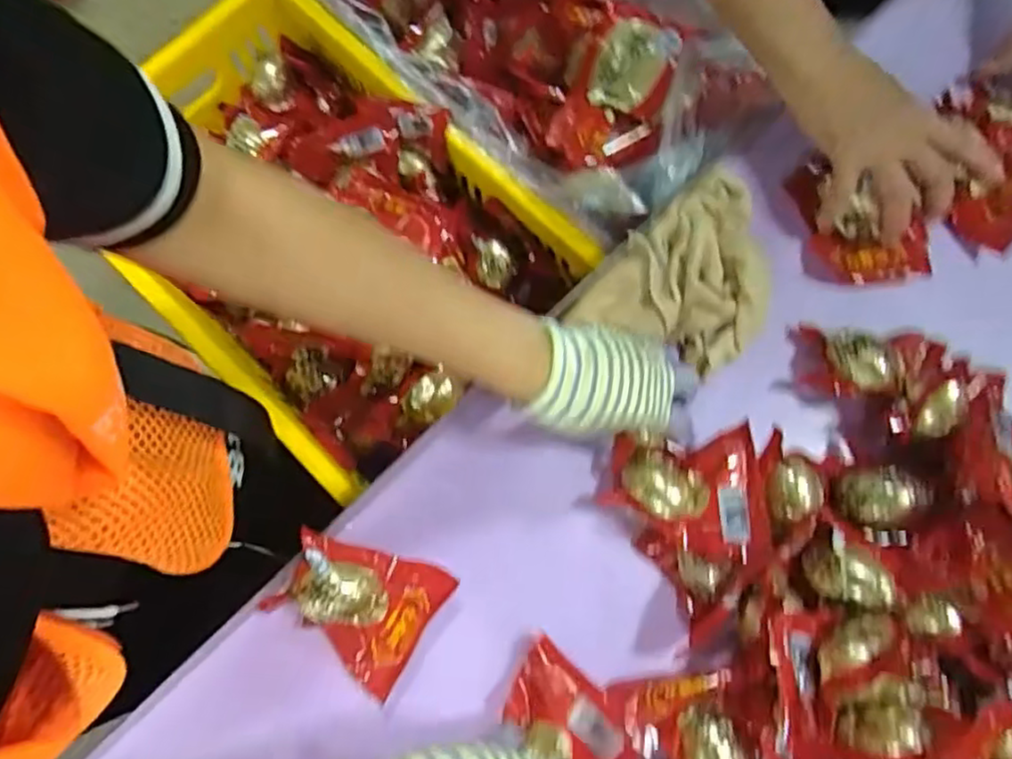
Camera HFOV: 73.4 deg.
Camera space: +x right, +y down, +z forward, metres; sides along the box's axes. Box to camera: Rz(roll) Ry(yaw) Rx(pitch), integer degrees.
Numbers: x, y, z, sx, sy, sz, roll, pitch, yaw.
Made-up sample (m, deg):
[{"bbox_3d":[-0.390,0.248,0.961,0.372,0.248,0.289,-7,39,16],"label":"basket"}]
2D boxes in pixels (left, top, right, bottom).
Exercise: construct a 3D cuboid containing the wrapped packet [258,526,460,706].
[{"bbox_3d":[-0.103,0.153,0.473,0.103,0.046,0.089,31,78,7],"label":"wrapped packet"}]

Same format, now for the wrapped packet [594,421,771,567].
[{"bbox_3d":[0.128,0.085,0.486,0.104,0.033,0.089,-3,76,0],"label":"wrapped packet"}]

